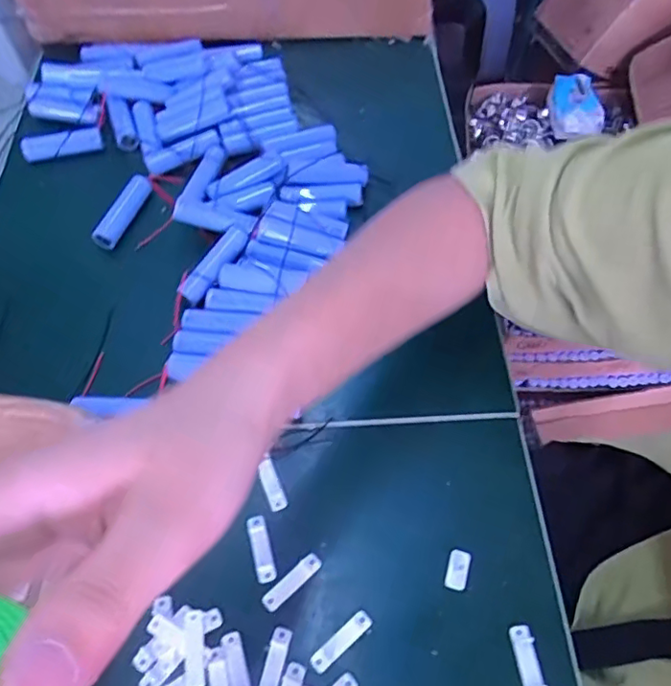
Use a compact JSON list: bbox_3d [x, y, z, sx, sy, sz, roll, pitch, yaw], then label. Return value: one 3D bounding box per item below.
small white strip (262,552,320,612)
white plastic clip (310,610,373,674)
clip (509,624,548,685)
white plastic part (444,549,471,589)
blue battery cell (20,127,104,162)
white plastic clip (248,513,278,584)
[{"bbox_3d":[-0.025,0.135,0.328,0.038,0.004,0.010,-38,66,-19],"label":"small white strip"},{"bbox_3d":[0.003,0.161,0.313,0.039,0.004,0.009,-36,65,-18],"label":"white plastic clip"},{"bbox_3d":[0.103,0.170,0.307,0.011,0.004,0.038,-6,60,-2],"label":"clip"},{"bbox_3d":[0.070,0.129,0.331,0.012,0.008,0.021,15,61,10],"label":"white plastic part"},{"bbox_3d":[-0.237,-0.172,0.505,0.068,0.020,0.018,-14,60,-7],"label":"blue battery cell"},{"bbox_3d":[-0.043,0.119,0.338,0.011,0.004,0.038,-16,60,-8],"label":"white plastic clip"}]

